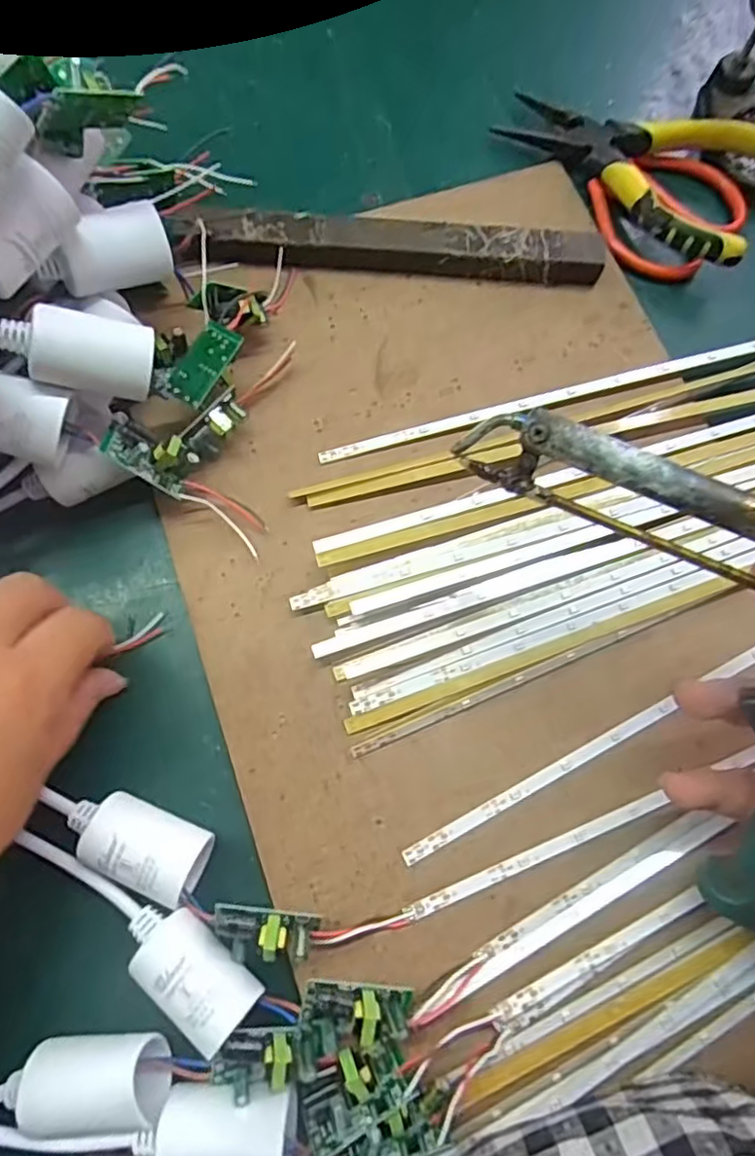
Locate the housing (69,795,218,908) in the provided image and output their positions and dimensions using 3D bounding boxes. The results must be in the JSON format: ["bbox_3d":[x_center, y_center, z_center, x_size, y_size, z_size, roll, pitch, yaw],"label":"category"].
[{"bbox_3d":[-0.092,0.101,0.246,0.053,0.024,0.028,23,74,5],"label":"housing"}]

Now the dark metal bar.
[{"bbox_3d":[0.007,-0.166,0.328,0.211,0.020,0.025,4,74,-1],"label":"dark metal bar"}]

